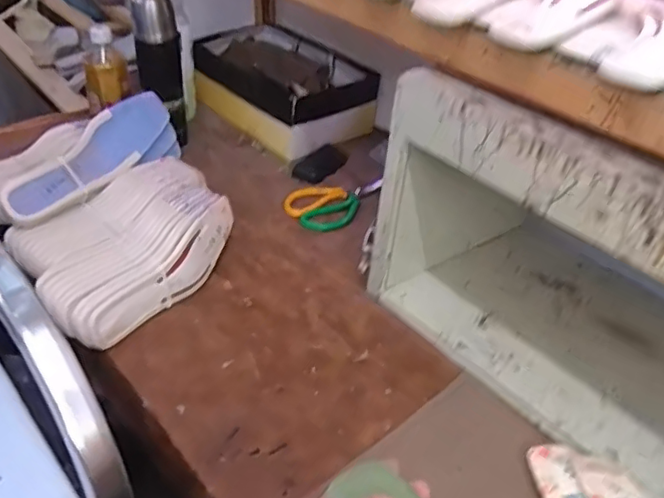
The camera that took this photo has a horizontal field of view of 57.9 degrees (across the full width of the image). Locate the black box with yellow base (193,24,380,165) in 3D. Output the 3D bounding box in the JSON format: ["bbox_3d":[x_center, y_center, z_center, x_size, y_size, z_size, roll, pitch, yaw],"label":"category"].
[{"bbox_3d":[-0.100,-0.303,1.113,0.238,0.122,0.343,-23,44,-31],"label":"black box with yellow base"}]

